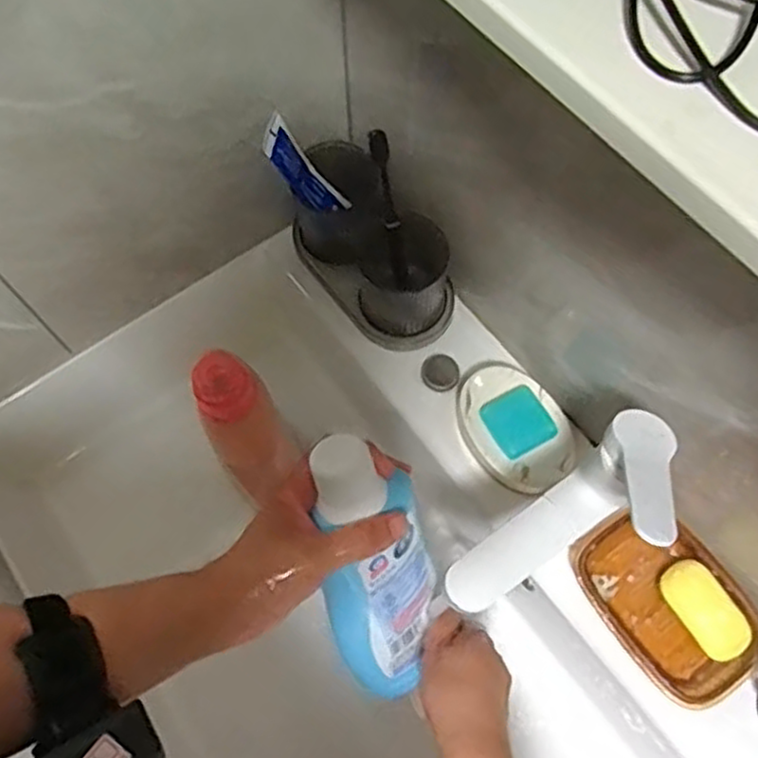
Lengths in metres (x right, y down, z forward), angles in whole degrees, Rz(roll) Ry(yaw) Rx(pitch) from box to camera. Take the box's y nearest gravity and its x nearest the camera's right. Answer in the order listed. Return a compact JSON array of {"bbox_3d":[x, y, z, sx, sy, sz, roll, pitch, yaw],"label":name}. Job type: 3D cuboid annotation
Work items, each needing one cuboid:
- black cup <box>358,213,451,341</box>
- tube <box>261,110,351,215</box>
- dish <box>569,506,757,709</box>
[{"bbox_3d":[0.022,-0.094,0.669,0.080,0.088,0.083,0,67,0],"label":"black cup"},{"bbox_3d":[-0.069,-0.185,0.650,0.024,0.108,0.039,-1,62,35],"label":"tube"},{"bbox_3d":[0.228,0.178,0.581,0.103,0.028,0.148,-30,70,-12],"label":"dish"}]

